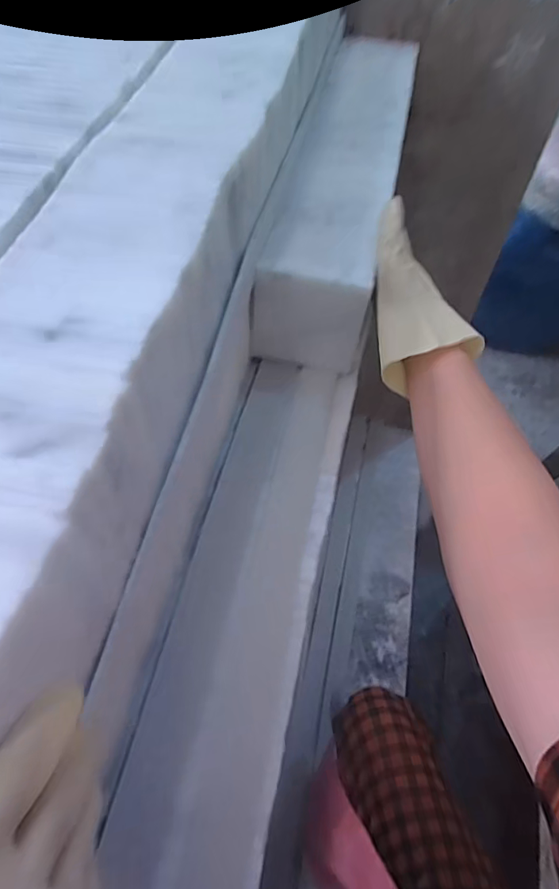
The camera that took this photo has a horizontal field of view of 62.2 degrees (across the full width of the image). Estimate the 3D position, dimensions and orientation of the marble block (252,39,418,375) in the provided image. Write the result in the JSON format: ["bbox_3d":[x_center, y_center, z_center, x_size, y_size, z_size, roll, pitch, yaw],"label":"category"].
[{"bbox_3d":[0.082,-0.296,0.518,0.103,0.100,0.450,13,64,8],"label":"marble block"}]

